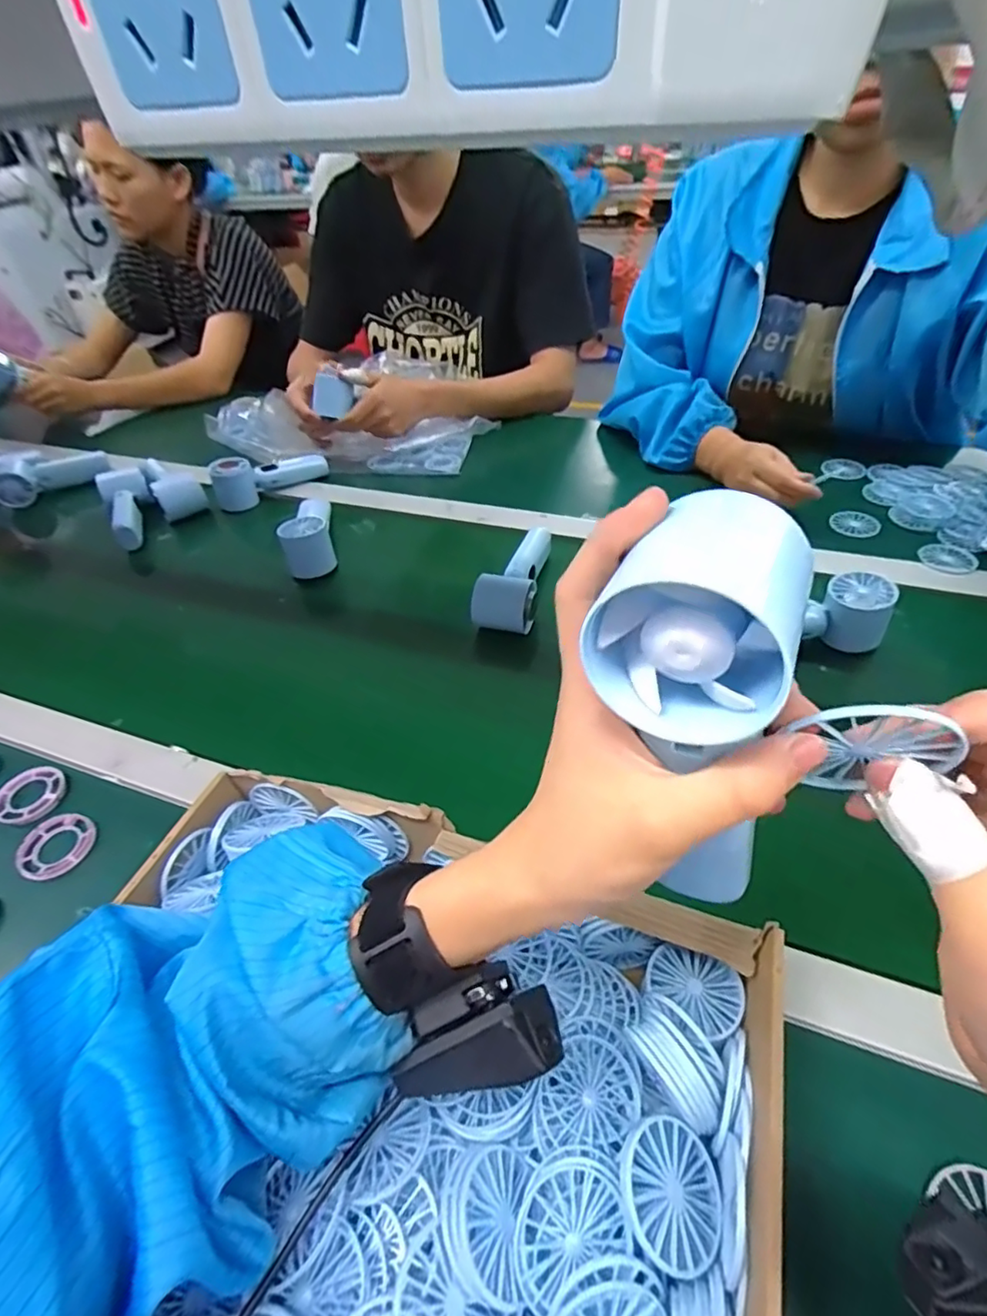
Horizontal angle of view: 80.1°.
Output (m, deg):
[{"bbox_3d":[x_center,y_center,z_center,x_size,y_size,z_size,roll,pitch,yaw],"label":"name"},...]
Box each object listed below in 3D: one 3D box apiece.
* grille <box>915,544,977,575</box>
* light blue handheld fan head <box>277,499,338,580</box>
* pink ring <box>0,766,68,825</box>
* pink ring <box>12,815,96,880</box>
[{"bbox_3d":[0.475,-0.105,0.614,0.051,0.008,0.051,-2,45,2],"label":"grille"},{"bbox_3d":[-0.222,-0.160,0.707,0.050,0.058,0.131,-12,45,-8],"label":"light blue handheld fan head"},{"bbox_3d":[-0.369,0.109,0.465,0.048,0.009,0.048,-2,45,2],"label":"pink ring"},{"bbox_3d":[-0.326,0.140,0.436,0.047,0.005,0.050,2,46,-2],"label":"pink ring"}]

